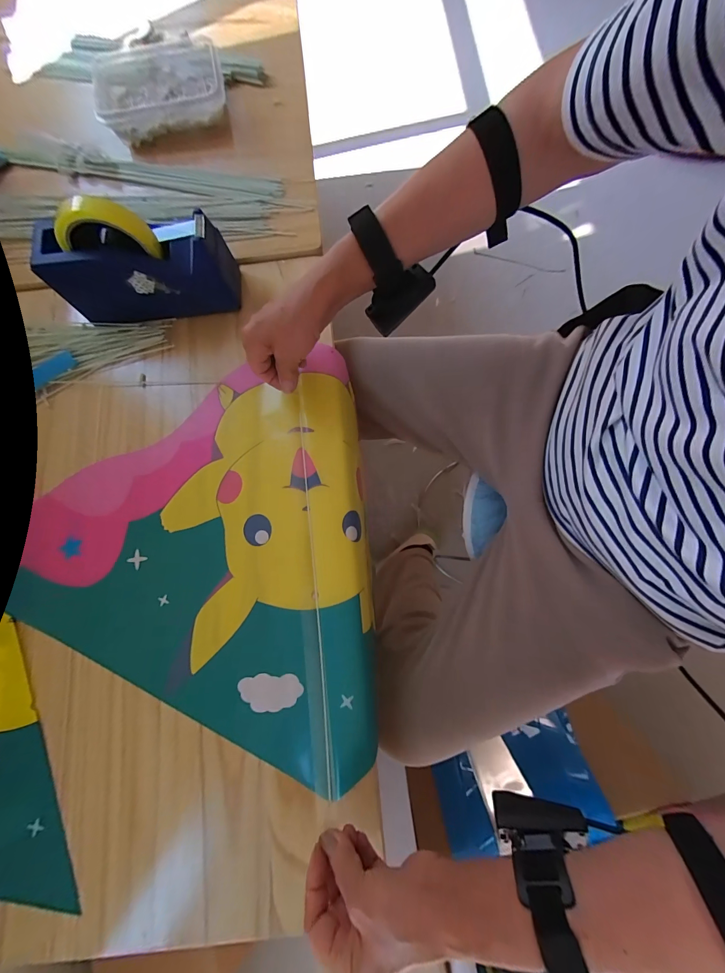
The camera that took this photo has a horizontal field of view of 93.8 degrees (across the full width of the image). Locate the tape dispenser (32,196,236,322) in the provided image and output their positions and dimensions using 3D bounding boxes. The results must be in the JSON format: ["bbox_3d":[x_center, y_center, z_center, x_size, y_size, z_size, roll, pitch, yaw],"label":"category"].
[{"bbox_3d":[-0.265,-0.267,0.404,0.199,0.122,0.067,-10,79,-1],"label":"tape dispenser"}]

